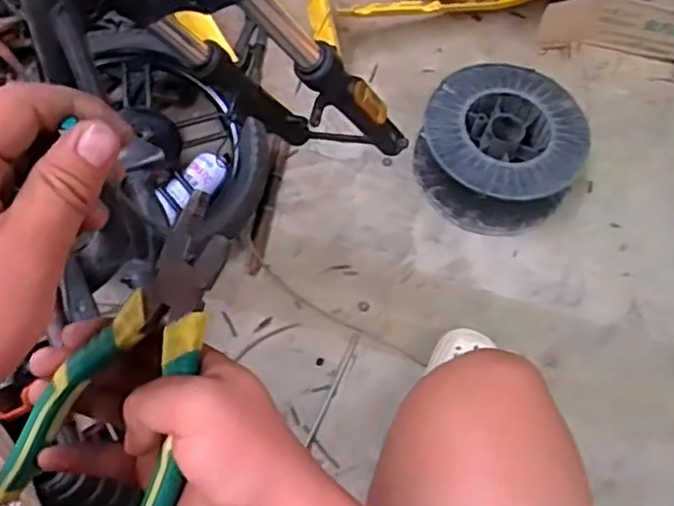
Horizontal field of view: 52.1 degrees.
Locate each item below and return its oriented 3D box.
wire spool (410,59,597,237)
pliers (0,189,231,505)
[{"bbox_3d":[0.276,-0.176,1.159,0.258,0.123,0.253,1,63,-3],"label":"wire spool"},{"bbox_3d":[-0.104,0.061,0.355,0.096,0.024,0.189,22,88,8],"label":"pliers"}]

